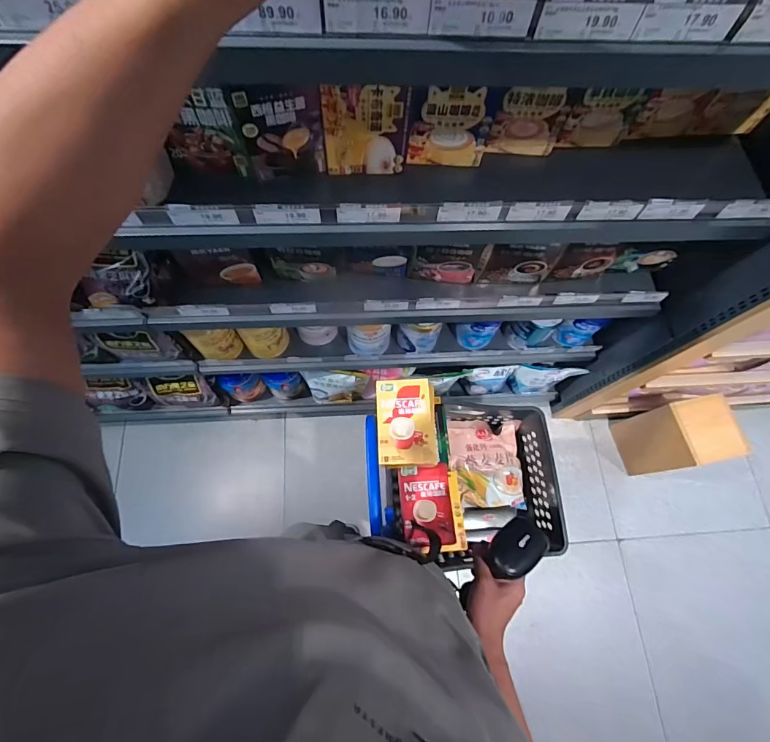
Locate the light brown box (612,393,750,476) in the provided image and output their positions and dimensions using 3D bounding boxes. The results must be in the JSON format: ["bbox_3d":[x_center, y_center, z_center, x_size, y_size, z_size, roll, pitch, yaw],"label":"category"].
[{"bbox_3d":[0.983,0.229,1.404,0.182,0.348,0.195,-10,71,-6],"label":"light brown box"}]

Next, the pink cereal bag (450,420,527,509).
[{"bbox_3d":[0.292,0.264,1.178,0.214,0.052,0.241,1,70,-2],"label":"pink cereal bag"}]

